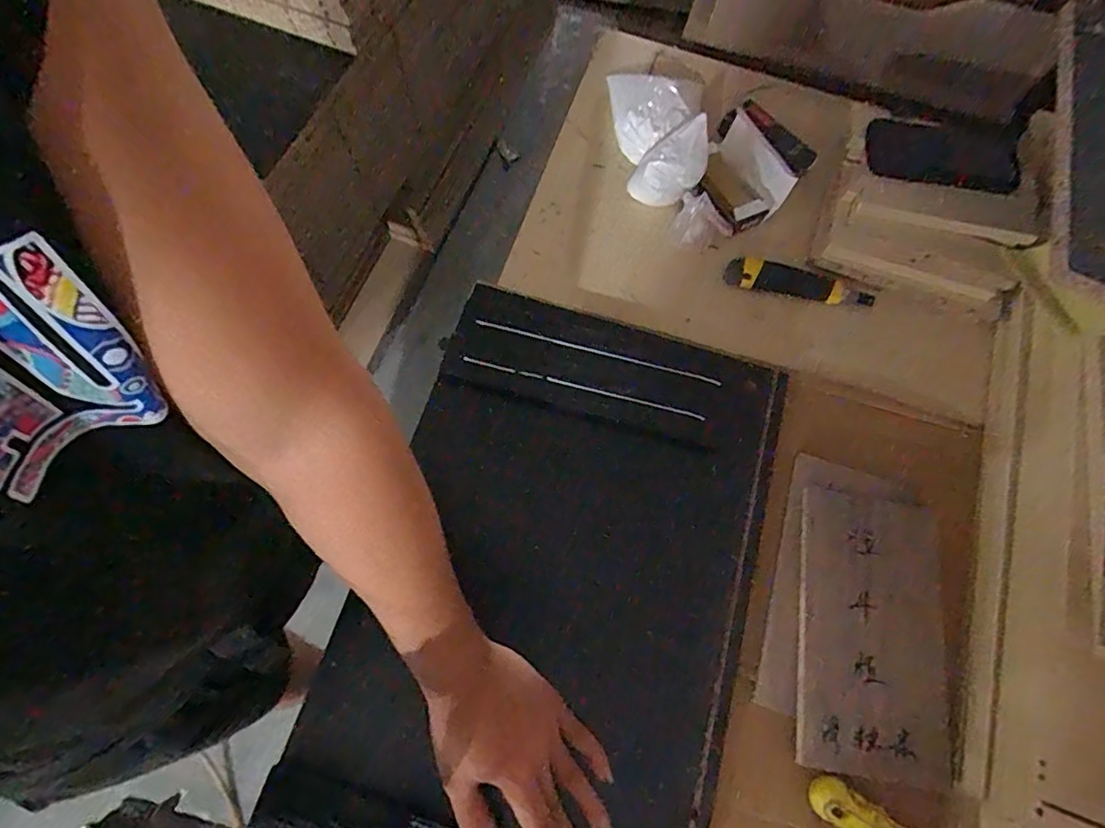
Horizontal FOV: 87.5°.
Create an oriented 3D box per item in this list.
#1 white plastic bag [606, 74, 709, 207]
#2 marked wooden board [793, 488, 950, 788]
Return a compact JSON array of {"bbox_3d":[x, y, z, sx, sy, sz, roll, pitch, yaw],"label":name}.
[{"bbox_3d":[0.136,-0.365,0.732,0.103,0.064,0.206,-10,70,-6],"label":"white plastic bag"},{"bbox_3d":[0.295,0.198,0.538,0.124,0.008,0.245,8,67,9],"label":"marked wooden board"}]

